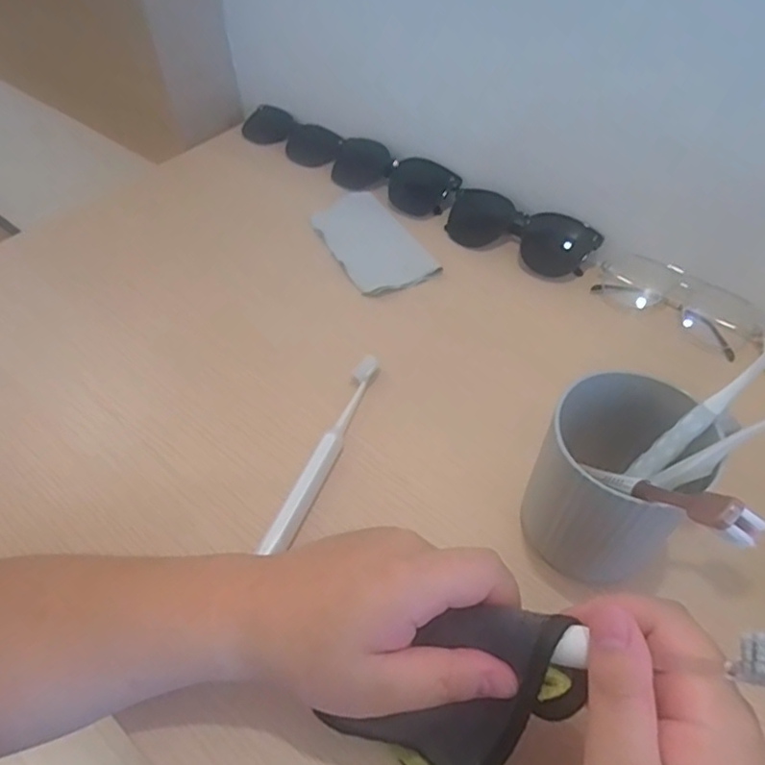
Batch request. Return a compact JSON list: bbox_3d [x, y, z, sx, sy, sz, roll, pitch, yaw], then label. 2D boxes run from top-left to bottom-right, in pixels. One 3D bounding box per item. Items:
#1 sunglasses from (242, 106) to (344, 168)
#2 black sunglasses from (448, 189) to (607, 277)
[{"bbox_3d":[-0.101,-0.273,0.635,0.134,0.021,0.050,32,58,23],"label":"sunglasses"},{"bbox_3d":[0.125,-0.140,0.525,0.137,0.031,0.047,27,56,20],"label":"black sunglasses"}]

